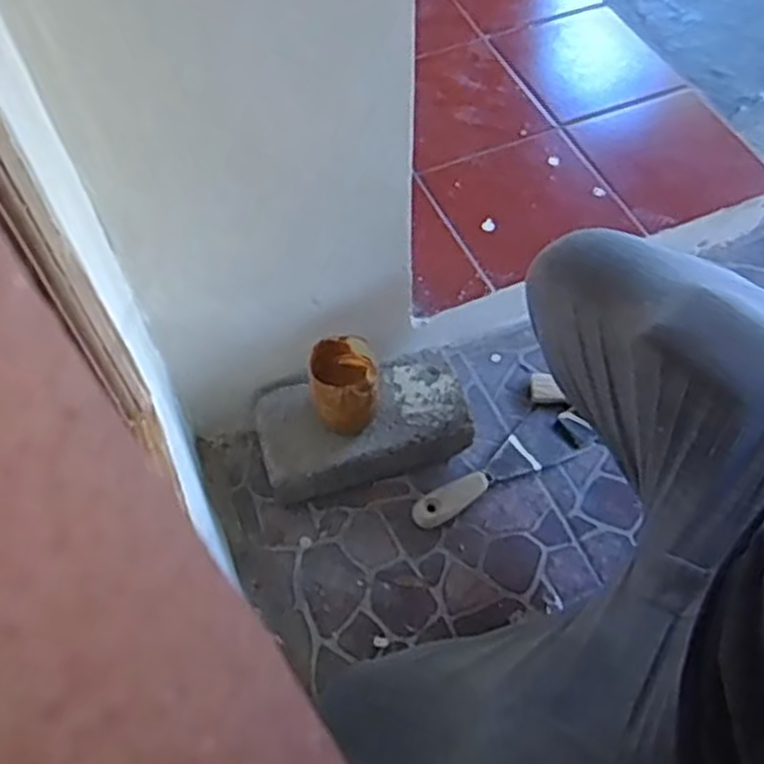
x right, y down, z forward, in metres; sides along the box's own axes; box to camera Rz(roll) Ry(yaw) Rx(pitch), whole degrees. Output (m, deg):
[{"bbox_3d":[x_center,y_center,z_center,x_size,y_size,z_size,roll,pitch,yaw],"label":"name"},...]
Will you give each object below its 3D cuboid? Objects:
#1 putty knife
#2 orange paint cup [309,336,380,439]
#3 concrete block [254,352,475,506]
[{"bbox_3d":[0.093,0.100,0.792,0.141,0.022,0.038,-30,62,-16],"label":"putty knife"},{"bbox_3d":[-0.035,0.001,0.749,0.061,0.074,0.073,-3,58,-1],"label":"orange paint cup"},{"bbox_3d":[-0.019,0.042,0.805,0.209,0.062,0.113,-16,60,-9],"label":"concrete block"}]

